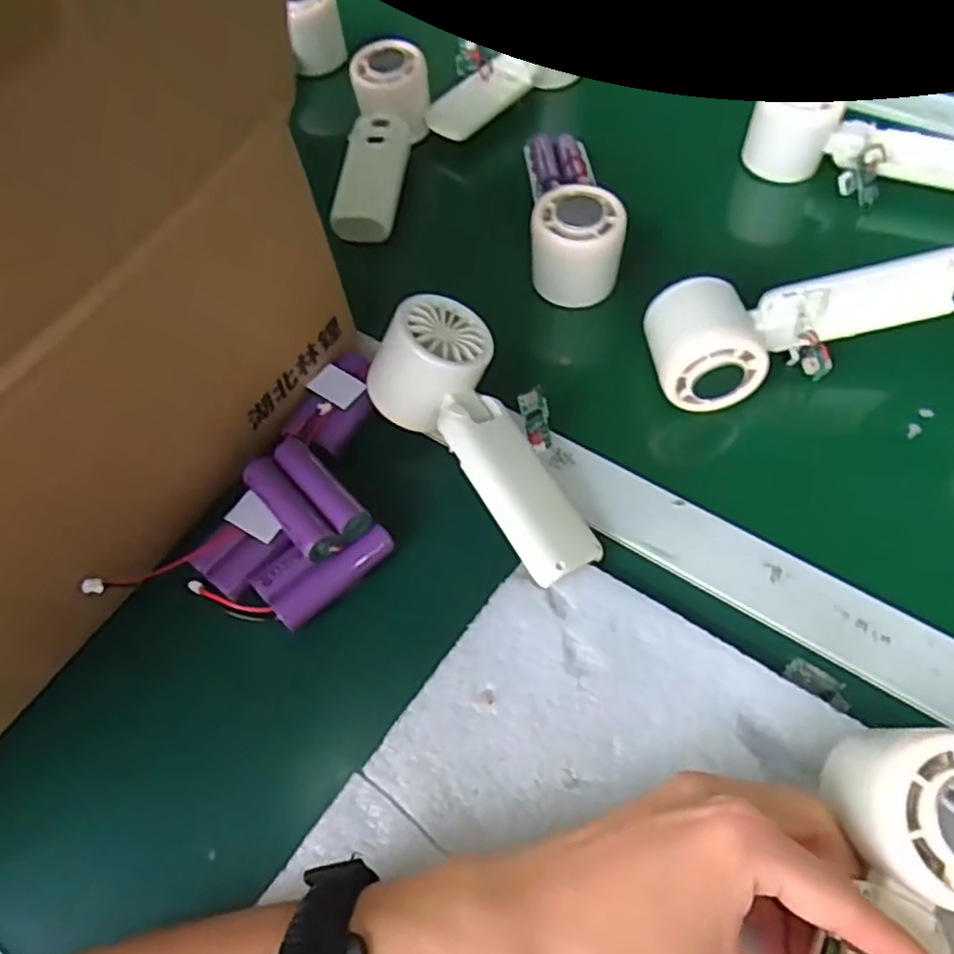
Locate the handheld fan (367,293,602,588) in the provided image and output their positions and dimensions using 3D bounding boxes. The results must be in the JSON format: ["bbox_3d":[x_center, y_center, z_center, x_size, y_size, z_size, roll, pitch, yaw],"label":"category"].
[{"bbox_3d":[0.008,-0.021,0.373,0.072,0.047,0.161,-29,75,-15],"label":"handheld fan"}]

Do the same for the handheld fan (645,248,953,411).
[{"bbox_3d":[0.179,-0.090,0.405,0.159,0.064,0.055,-12,56,-4],"label":"handheld fan"}]

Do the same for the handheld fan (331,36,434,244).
[{"bbox_3d":[-0.071,-0.245,0.532,0.052,0.038,0.169,6,71,8],"label":"handheld fan"}]

